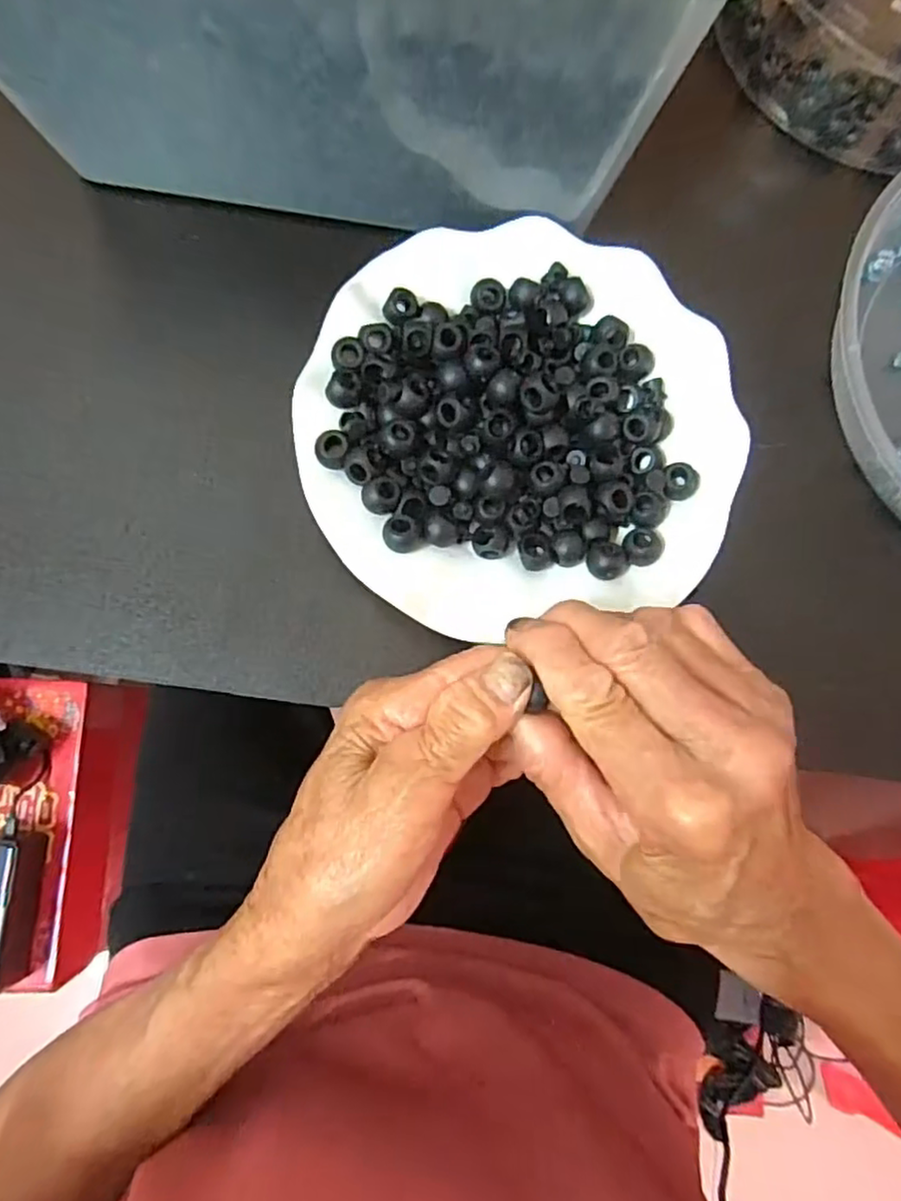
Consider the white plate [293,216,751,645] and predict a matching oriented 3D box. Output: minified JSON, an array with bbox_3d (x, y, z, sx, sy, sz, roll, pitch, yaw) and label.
[{"bbox_3d":[0.029,-0.077,0.274,0.175,0.021,0.170,0,80,-2],"label":"white plate"}]

